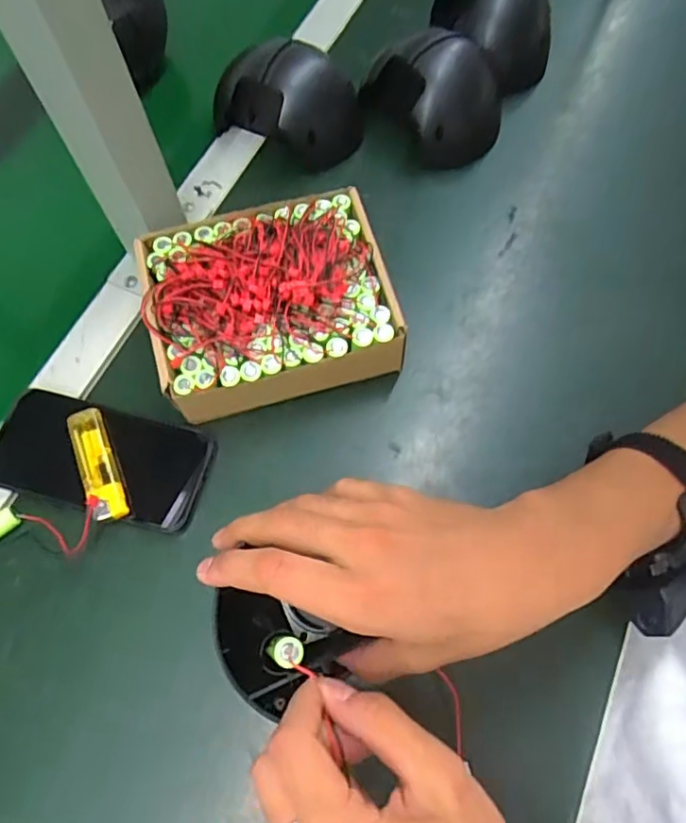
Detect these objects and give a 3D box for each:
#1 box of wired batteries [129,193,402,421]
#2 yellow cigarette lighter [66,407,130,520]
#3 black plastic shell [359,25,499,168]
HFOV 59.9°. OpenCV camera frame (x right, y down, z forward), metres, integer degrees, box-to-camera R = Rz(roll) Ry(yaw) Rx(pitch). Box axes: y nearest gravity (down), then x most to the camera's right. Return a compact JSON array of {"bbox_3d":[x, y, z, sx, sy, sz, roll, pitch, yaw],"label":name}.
[{"bbox_3d":[-0.052,-0.077,0.420,0.162,0.067,0.138,-14,67,-5],"label":"box of wired batteries"},{"bbox_3d":[-0.163,0.035,0.396,0.023,0.012,0.081,-24,68,-9],"label":"yellow cigarette lighter"},{"bbox_3d":[0.078,-0.274,0.511,0.120,0.058,0.101,14,67,7],"label":"black plastic shell"}]

